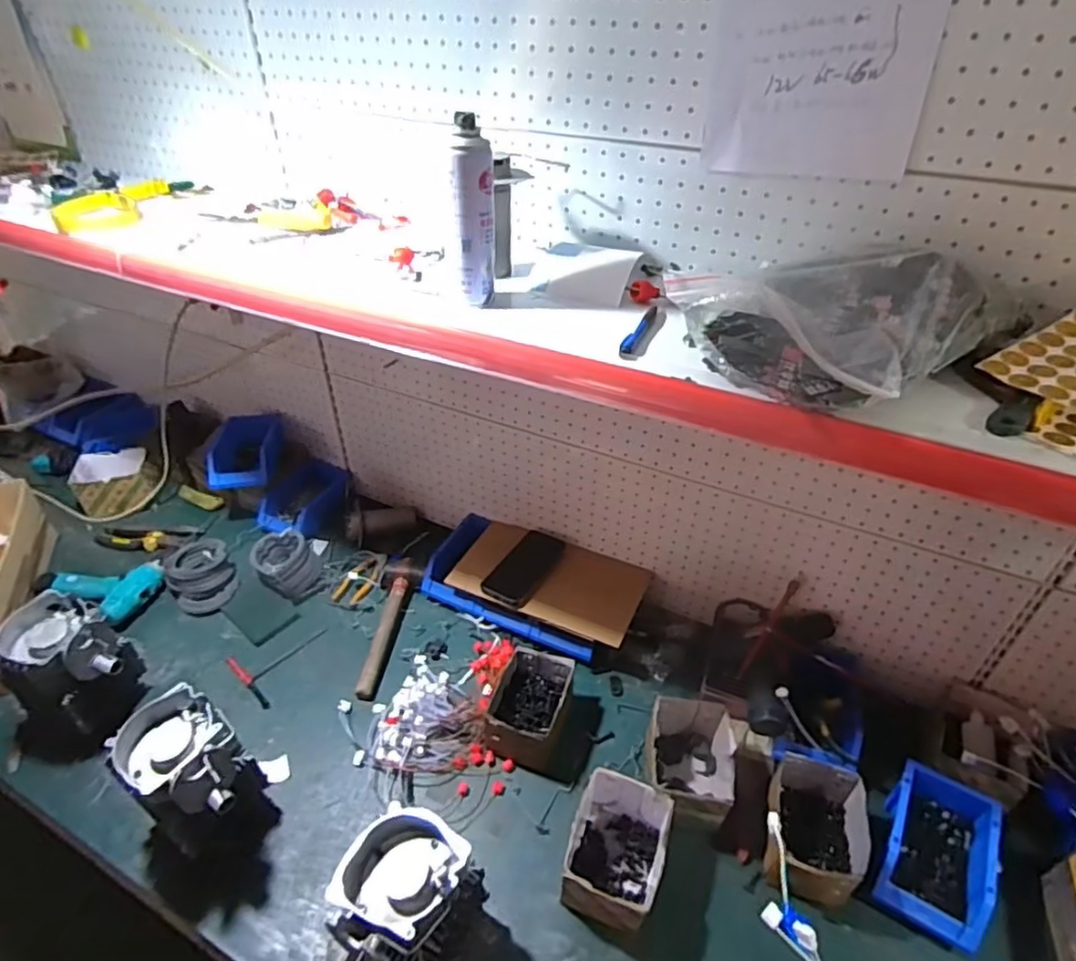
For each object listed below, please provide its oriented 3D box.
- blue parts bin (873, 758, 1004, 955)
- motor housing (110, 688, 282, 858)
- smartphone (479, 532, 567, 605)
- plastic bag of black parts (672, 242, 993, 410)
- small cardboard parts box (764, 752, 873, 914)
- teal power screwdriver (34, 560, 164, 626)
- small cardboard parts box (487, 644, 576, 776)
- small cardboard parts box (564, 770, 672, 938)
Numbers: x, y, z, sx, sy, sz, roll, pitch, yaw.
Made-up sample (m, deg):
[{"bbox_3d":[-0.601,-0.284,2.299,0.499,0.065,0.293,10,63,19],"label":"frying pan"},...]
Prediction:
[{"bbox_3d":[0.515,0.476,0.819,0.123,0.062,0.190,22,44,25],"label":"blue parts bin"},{"bbox_3d":[-0.433,0.391,0.818,0.156,0.200,0.116,26,45,29],"label":"motor housing"},{"bbox_3d":[-0.026,0.154,1.145,0.086,0.011,0.187,20,42,23],"label":"smartphone"},{"bbox_3d":[0.269,-0.153,0.587,0.230,0.071,0.200,-29,47,-32],"label":"plastic bag of black parts"},{"bbox_3d":[0.370,0.459,0.844,0.124,0.070,0.171,14,41,17],"label":"small cardboard parts box"},{"bbox_3d":[-0.806,0.187,1.165,0.210,0.056,0.130,8,39,9],"label":"teal power screwdriver"},{"bbox_3d":[-0.012,0.346,0.971,0.115,0.075,0.153,11,40,13],"label":"small cardboard parts box"},{"bbox_3d":[0.102,0.473,0.811,0.116,0.093,0.156,11,40,13],"label":"small cardboard parts box"}]

